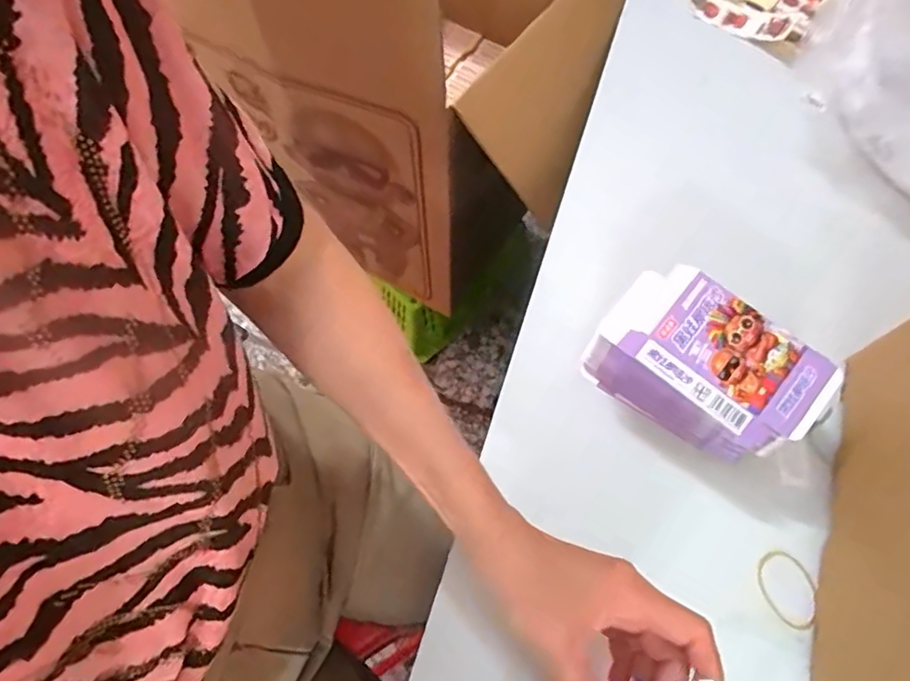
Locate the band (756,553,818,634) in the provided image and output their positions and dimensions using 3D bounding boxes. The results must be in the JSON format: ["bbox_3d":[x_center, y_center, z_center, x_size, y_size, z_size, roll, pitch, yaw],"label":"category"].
[{"bbox_3d":[0.229,0.172,0.403,0.034,0.004,0.049,-24,69,-3],"label":"band"}]

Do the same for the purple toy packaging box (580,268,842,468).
[{"bbox_3d":[0.184,0.021,0.435,0.152,0.072,0.088,35,71,13],"label":"purple toy packaging box"}]

